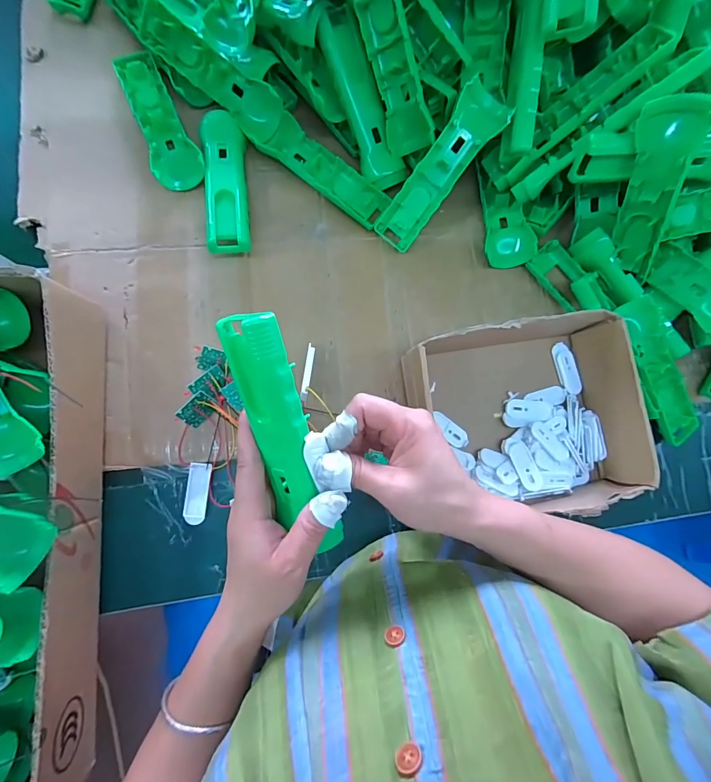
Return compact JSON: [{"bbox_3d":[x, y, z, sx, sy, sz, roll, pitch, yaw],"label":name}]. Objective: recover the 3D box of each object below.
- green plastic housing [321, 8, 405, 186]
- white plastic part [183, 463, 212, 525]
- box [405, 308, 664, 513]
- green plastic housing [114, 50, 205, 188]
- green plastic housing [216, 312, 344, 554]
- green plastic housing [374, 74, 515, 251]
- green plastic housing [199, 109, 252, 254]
[{"bbox_3d":[0.008,-0.297,0.394,0.038,0.028,0.162,-27,111,-8],"label":"green plastic housing"},{"bbox_3d":[-0.154,0.100,0.374,0.020,0.006,0.058,7,81,-5],"label":"white plastic part"},{"bbox_3d":[0.171,0.023,0.381,0.207,0.075,0.176,-10,83,-7],"label":"box"},{"bbox_3d":[-0.213,-0.293,0.411,0.049,0.024,0.170,-26,85,-9],"label":"green plastic housing"},{"bbox_3d":[-0.045,0.032,0.241,0.036,0.018,0.160,-15,109,-8],"label":"green plastic housing"},{"bbox_3d":[0.085,-0.222,0.394,0.045,0.024,0.162,38,108,-1],"label":"green plastic housing"},{"bbox_3d":[-0.136,-0.221,0.402,0.043,0.029,0.167,-7,82,-7],"label":"green plastic housing"}]

